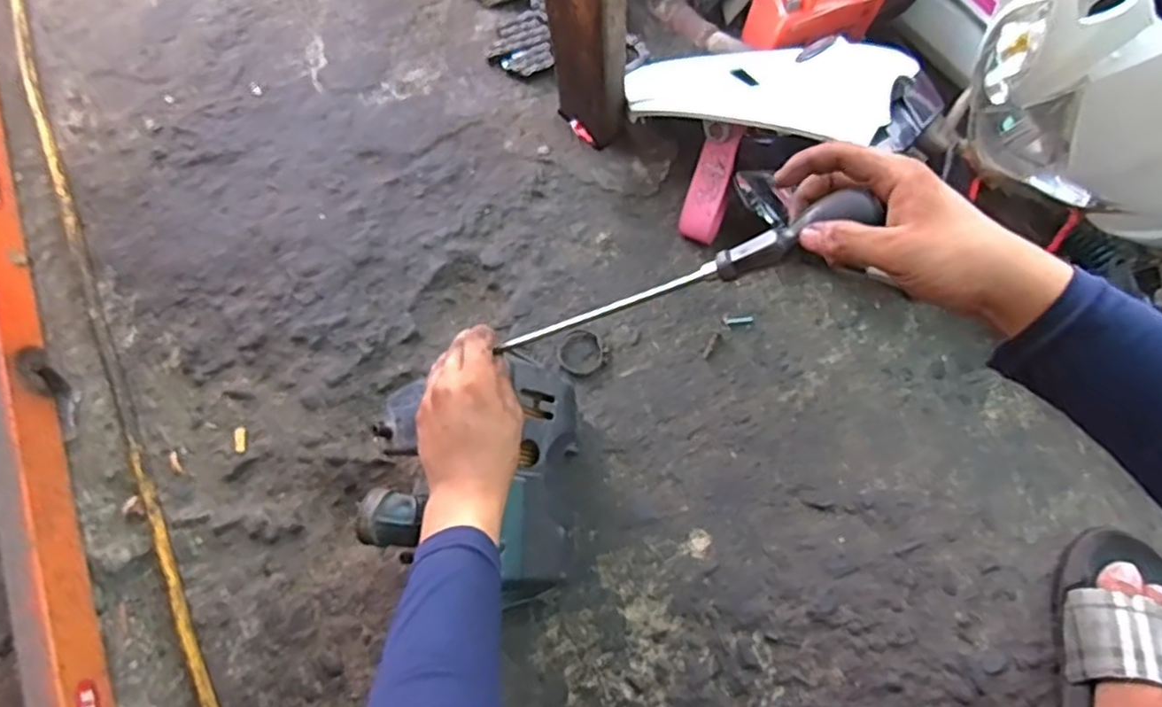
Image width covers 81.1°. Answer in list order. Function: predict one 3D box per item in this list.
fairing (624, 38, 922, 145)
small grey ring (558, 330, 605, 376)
[{"bbox_3d":[0.160,-0.258,0.648,0.269,0.057,0.128,16,72,33],"label":"fairing"},{"bbox_3d":[0.000,-0.001,0.708,0.047,0.010,0.047,0,72,2],"label":"small grey ring"}]

